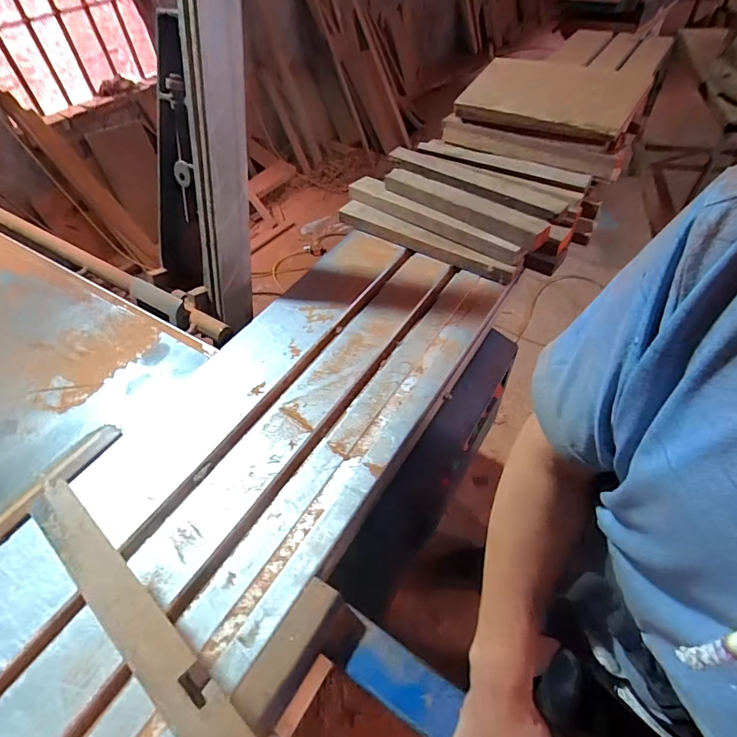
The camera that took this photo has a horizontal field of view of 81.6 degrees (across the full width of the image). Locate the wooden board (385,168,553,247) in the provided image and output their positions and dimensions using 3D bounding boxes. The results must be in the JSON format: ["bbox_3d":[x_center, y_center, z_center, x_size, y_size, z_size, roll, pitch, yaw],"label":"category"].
[{"bbox_3d":[0.176,-0.342,0.874,0.384,0.025,0.071,36,61,29],"label":"wooden board"}]

